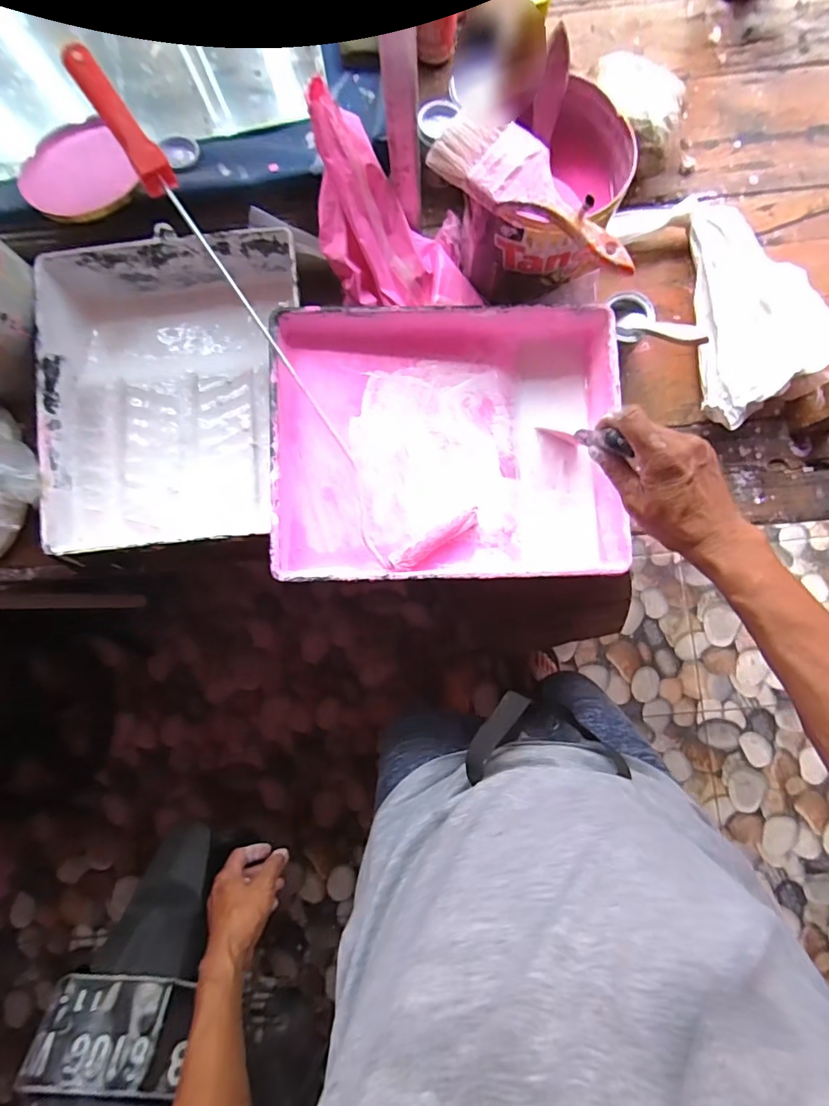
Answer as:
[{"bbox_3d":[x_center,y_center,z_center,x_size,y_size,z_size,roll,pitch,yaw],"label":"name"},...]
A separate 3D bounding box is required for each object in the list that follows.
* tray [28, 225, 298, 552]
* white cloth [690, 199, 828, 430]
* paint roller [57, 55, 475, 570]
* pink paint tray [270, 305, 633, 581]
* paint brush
[{"bbox_3d":[-0.274,-0.179,0.587,0.274,0.093,0.340,-2,85,3],"label":"tray"},{"bbox_3d":[0.384,-0.271,0.548,0.138,0.038,0.263,-1,85,3],"label":"white cloth"},{"bbox_3d":[-0.151,-0.235,0.504,0.109,0.111,0.582,-37,85,0],"label":"paint roller"},{"bbox_3d":[0.037,-0.110,0.534,0.351,0.088,0.275,-3,85,3],"label":"pink paint tray"},{"bbox_3d":[0.110,-0.317,0.441,0.198,0.019,0.071,35,88,5],"label":"paint brush"}]

